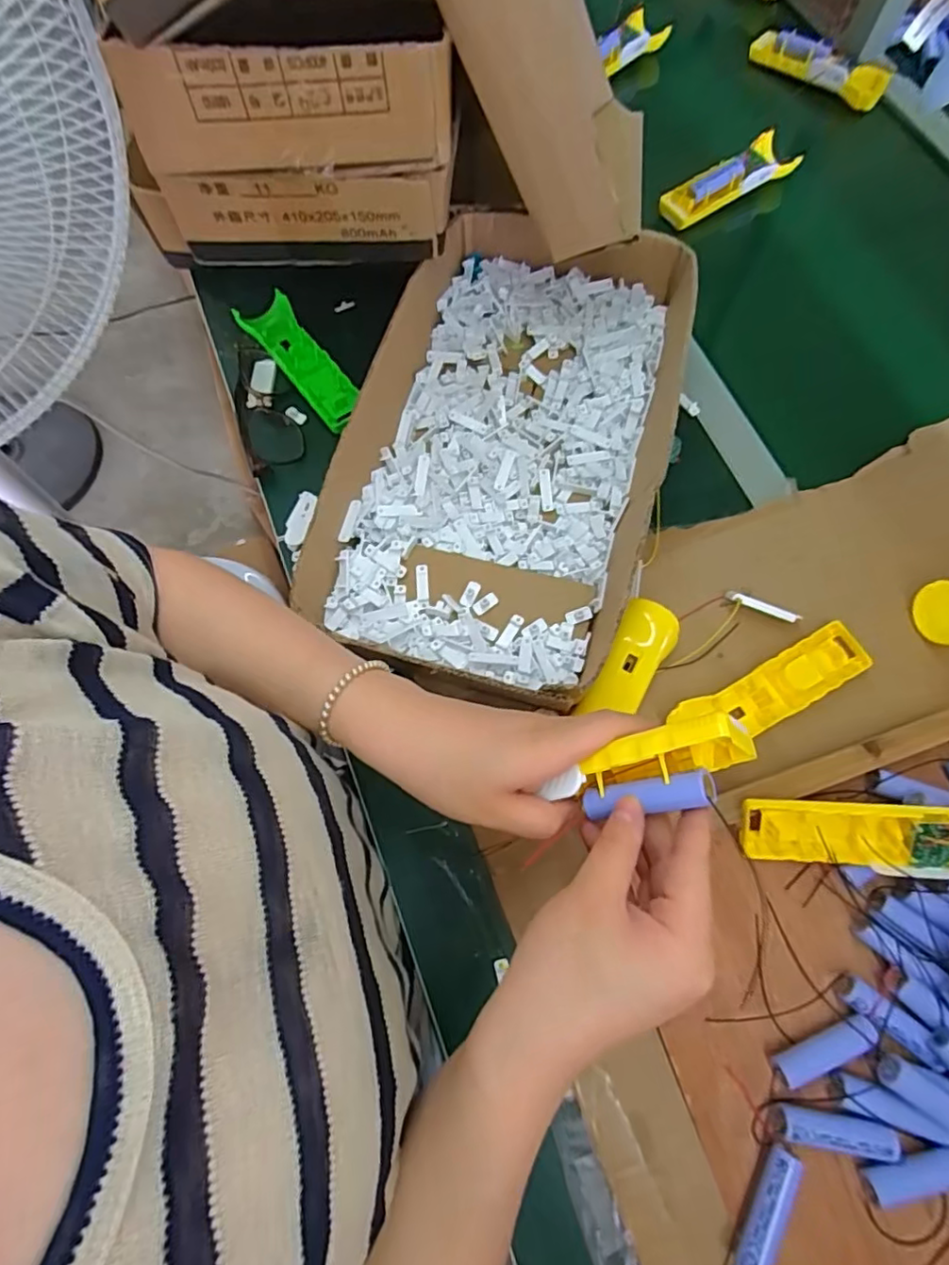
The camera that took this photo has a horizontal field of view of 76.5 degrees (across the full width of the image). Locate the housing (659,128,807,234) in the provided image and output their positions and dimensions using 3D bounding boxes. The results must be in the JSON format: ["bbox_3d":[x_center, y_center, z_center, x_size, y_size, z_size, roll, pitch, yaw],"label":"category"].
[{"bbox_3d":[0.278,-0.492,0.653,0.157,0.034,0.047,-33,75,-11],"label":"housing"}]

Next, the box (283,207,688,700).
[{"bbox_3d":[0.030,-0.157,0.500,0.235,0.072,0.417,16,72,5],"label":"box"}]

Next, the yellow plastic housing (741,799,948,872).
[{"bbox_3d":[0.257,0.132,0.392,0.150,0.027,0.039,-1,71,15],"label":"yellow plastic housing"}]

